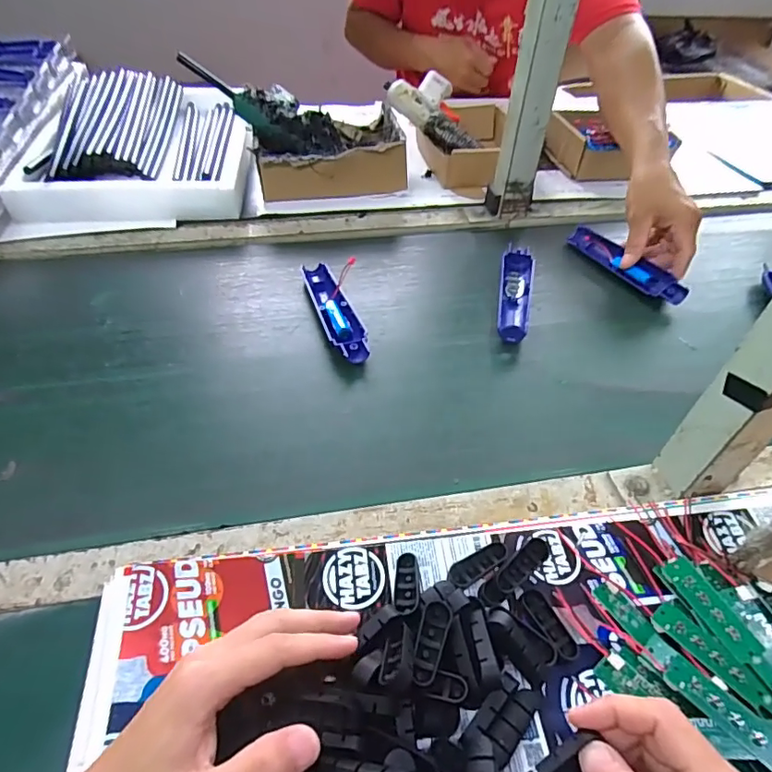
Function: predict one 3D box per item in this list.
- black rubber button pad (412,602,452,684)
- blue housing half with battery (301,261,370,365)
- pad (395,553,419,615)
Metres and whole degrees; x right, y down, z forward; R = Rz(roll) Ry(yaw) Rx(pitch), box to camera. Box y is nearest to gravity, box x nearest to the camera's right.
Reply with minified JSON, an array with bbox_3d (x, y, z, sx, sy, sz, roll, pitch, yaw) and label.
[{"bbox_3d":[0.029,0.154,0.314,0.020,0.007,0.047,23,51,-3],"label":"black rubber button pad"},{"bbox_3d":[-0.057,-0.082,0.575,0.038,0.026,0.162,-13,49,-16],"label":"blue housing half with battery"},{"bbox_3d":[0.014,0.133,0.353,0.016,0.007,0.045,1,35,1],"label":"pad"}]

